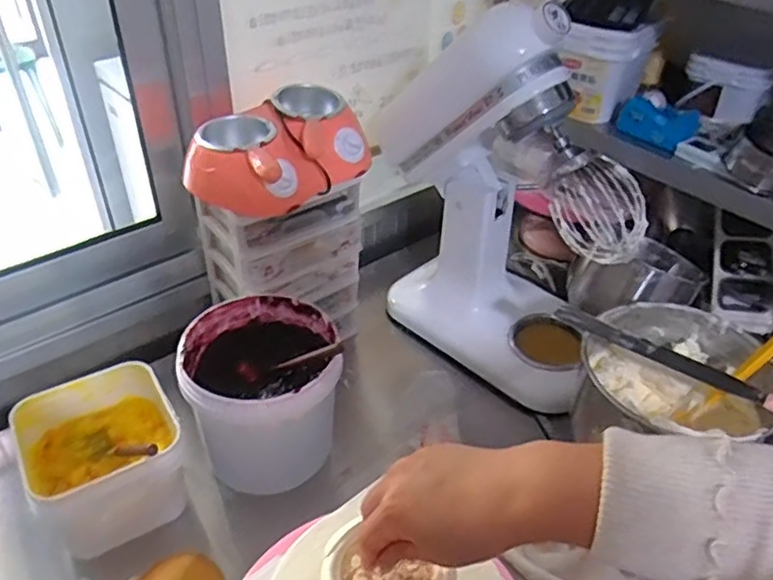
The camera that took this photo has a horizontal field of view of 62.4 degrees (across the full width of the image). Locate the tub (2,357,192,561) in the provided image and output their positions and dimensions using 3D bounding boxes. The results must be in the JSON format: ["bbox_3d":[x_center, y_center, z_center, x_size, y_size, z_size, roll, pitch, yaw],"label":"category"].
[{"bbox_3d":[-0.347,0.207,0.787,0.171,0.126,0.164,-21,44,-27],"label":"tub"}]

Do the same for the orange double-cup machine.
[{"bbox_3d":[-0.132,-0.183,0.833,0.151,0.085,0.225,27,44,27],"label":"orange double-cup machine"}]

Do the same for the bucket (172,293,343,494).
[{"bbox_3d":[-0.157,0.141,0.849,0.191,0.185,0.194,-1,38,-5],"label":"bucket"}]

